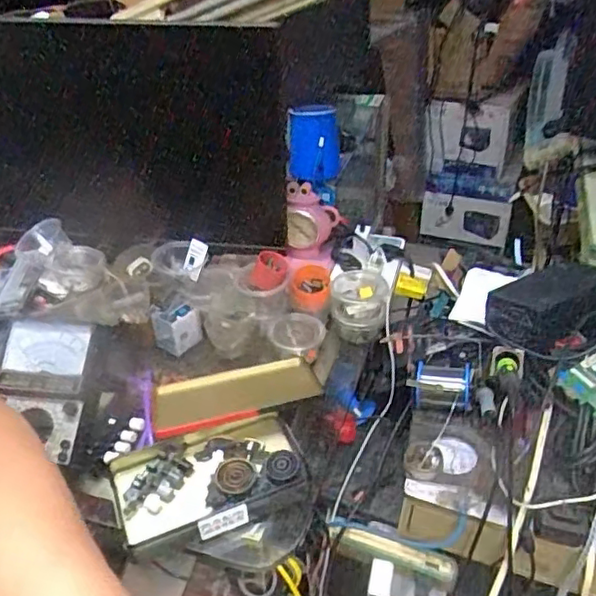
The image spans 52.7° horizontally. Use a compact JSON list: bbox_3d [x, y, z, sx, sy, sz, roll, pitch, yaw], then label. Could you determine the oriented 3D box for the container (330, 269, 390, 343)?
[{"bbox_3d":[0.087,0.011,0.866,0.077,0.074,0.078,-2,36,1],"label":"container"}]

